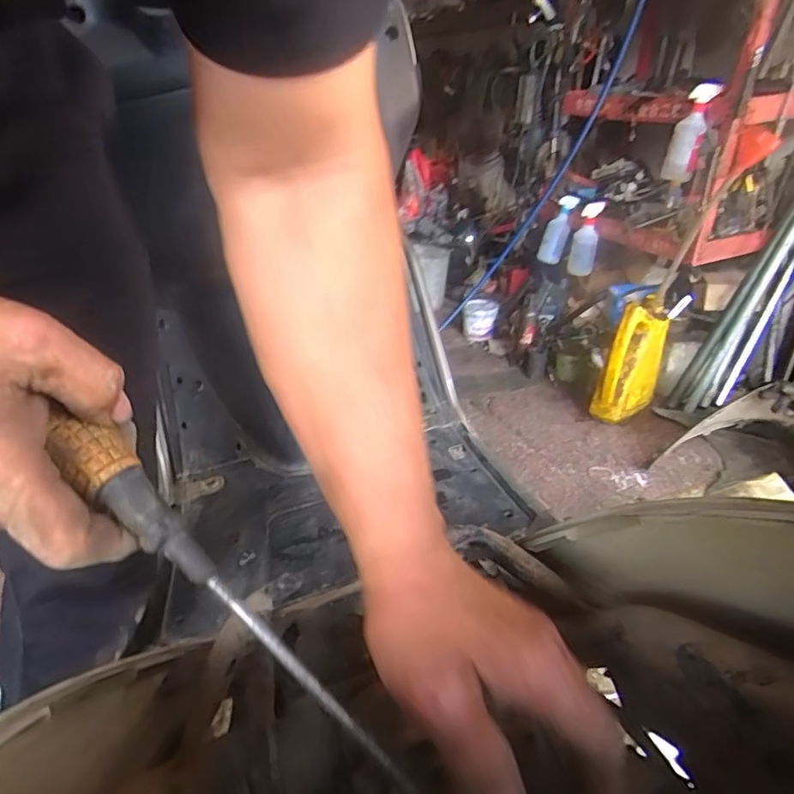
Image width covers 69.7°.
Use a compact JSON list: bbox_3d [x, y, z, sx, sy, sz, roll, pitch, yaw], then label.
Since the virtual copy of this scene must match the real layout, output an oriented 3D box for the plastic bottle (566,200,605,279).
[{"bbox_3d":[0.584,-0.489,1.777,0.078,0.221,0.089,11,29,17],"label":"plastic bottle"}]

